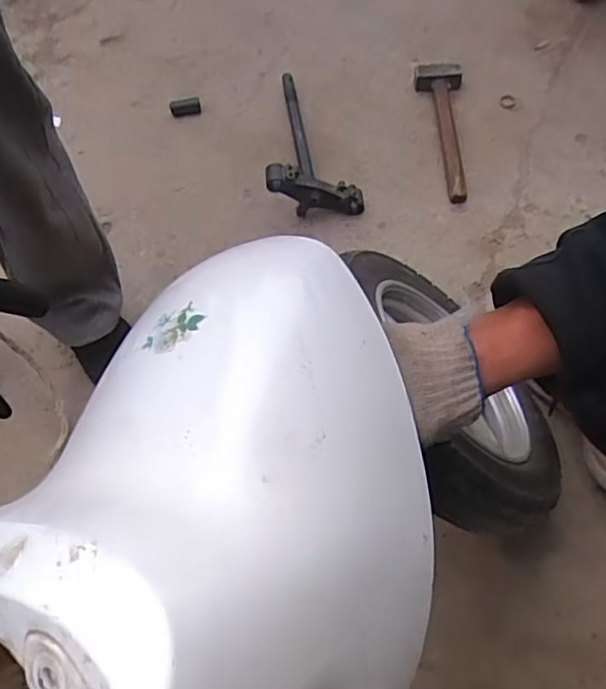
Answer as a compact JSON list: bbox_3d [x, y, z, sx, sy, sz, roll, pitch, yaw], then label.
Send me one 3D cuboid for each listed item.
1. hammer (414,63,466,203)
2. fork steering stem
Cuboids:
[{"bbox_3d":[0.270,-0.428,1.199,0.094,0.065,0.388,2,61,4],"label":"hammer"},{"bbox_3d":[0.029,-0.416,1.170,0.169,0.108,0.390,1,61,4],"label":"fork steering stem"}]

